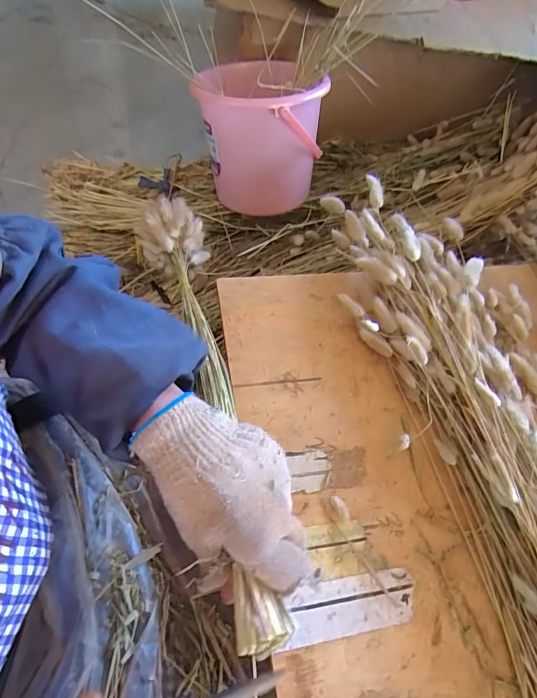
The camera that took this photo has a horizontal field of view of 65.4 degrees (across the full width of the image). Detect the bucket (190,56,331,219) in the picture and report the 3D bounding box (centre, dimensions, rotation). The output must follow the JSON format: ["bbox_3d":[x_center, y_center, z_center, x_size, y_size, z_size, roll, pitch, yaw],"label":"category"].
[{"bbox_3d":[-0.008,-0.361,0.730,0.189,0.236,0.200,1,56,-2],"label":"bucket"}]

